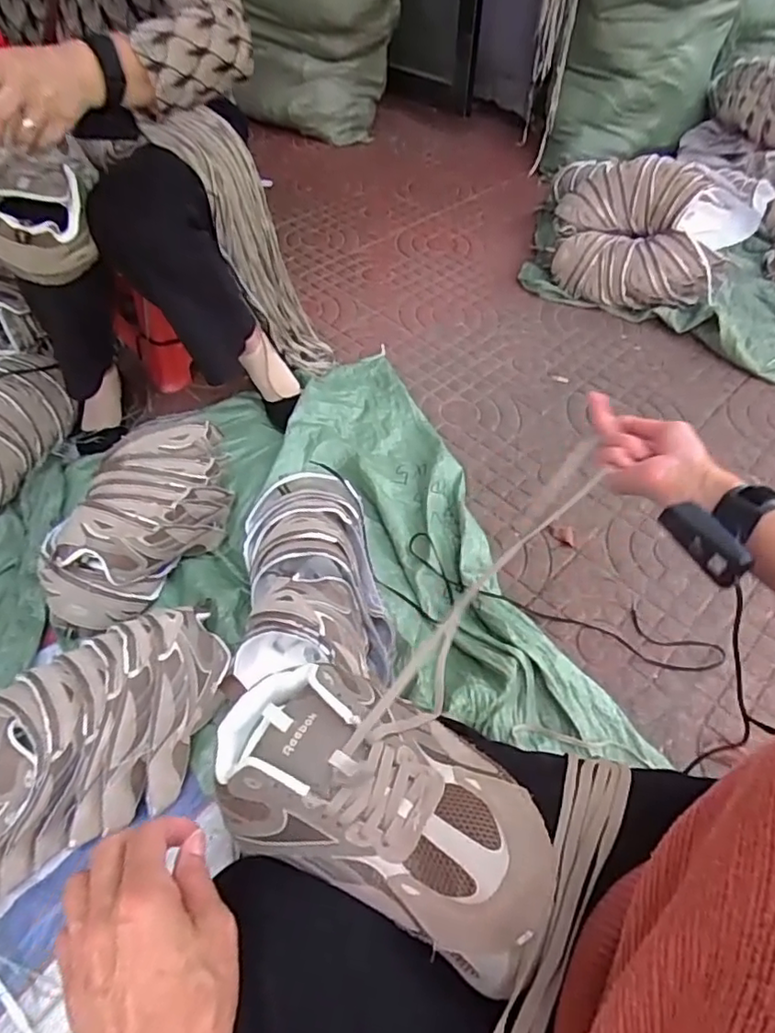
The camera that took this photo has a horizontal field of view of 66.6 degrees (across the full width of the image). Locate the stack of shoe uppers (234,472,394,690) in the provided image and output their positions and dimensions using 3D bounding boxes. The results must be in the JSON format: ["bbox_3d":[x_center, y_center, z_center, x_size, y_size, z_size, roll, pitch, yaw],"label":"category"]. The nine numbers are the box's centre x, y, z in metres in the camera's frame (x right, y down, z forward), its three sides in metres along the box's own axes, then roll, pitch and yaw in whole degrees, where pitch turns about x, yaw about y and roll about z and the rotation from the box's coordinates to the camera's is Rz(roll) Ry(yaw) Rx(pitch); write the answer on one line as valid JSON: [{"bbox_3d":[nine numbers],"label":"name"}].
[{"bbox_3d":[-0.106,0.075,0.844,0.203,0.161,0.350,-3,50,-5],"label":"stack of shoe uppers"}]

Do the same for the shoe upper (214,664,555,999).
[{"bbox_3d":[-0.006,0.188,0.412,0.246,0.058,0.126,24,54,13],"label":"shoe upper"}]

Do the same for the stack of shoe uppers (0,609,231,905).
[{"bbox_3d":[-0.387,0.278,0.657,0.469,0.137,0.193,-33,58,-26],"label":"stack of shoe uppers"}]

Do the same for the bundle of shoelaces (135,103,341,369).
[{"bbox_3d":[-0.222,-0.455,1.051,0.122,0.541,0.123,-29,57,-1],"label":"bundle of shoelaces"}]

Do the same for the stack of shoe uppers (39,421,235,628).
[{"bbox_3d":[-0.370,0.011,0.883,0.152,0.167,0.320,29,54,21],"label":"stack of shoe uppers"}]

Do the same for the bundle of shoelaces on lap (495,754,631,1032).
[{"bbox_3d":[0.088,0.279,0.350,0.042,0.038,0.313,25,54,14],"label":"bundle of shoelaces on lap"}]

